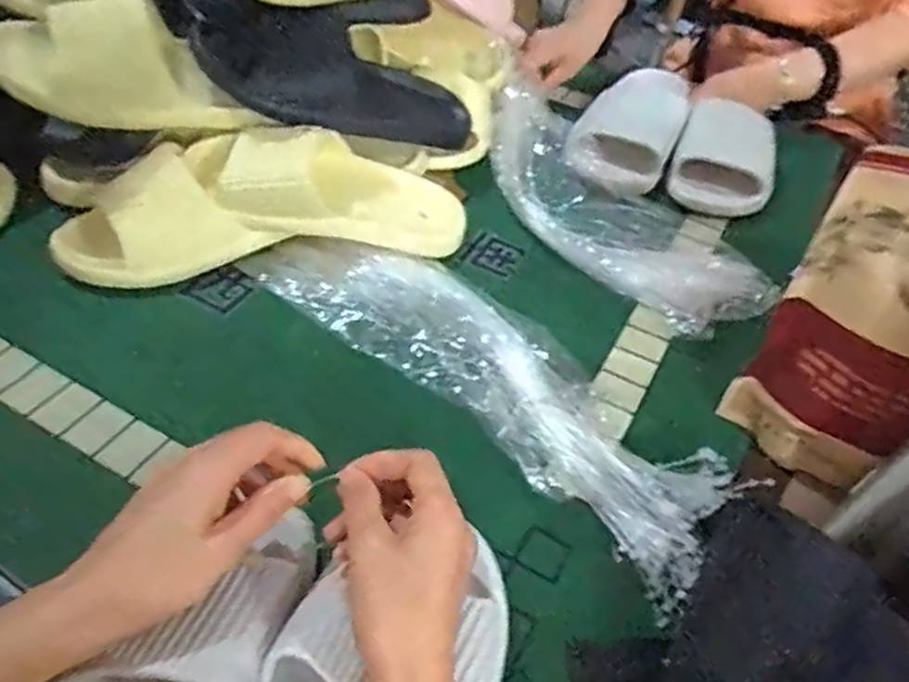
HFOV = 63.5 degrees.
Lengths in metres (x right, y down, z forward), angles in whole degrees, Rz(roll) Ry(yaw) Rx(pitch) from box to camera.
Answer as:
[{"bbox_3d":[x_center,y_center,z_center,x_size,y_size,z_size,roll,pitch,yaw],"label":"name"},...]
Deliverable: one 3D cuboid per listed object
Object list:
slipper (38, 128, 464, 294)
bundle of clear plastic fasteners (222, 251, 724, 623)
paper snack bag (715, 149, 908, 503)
[{"bbox_3d":[-0.164,-0.124,0.645,0.346,0.083,0.119,-6,46,-11],"label":"slipper"},{"bbox_3d":[0.021,0.022,0.573,0.423,0.031,0.124,36,52,26],"label":"bundle of clear plastic fasteners"},{"bbox_3d":[0.287,0.008,0.449,0.172,0.221,0.056,21,47,15],"label":"paper snack bag"}]

